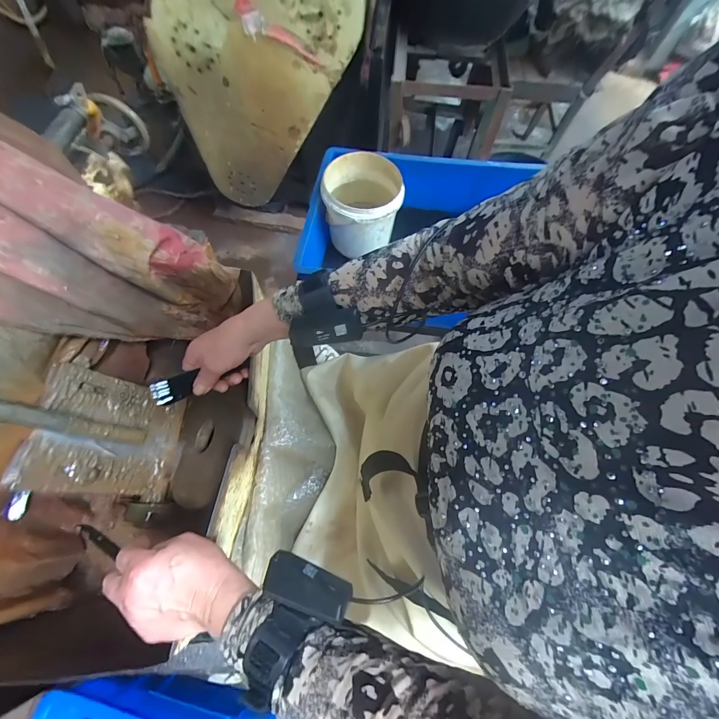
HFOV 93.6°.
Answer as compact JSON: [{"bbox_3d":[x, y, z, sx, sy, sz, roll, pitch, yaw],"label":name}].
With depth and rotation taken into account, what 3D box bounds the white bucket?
[{"bbox_3d":[0.008,-0.316,0.715,0.154,0.157,0.151,0,64,0],"label":"white bucket"}]

